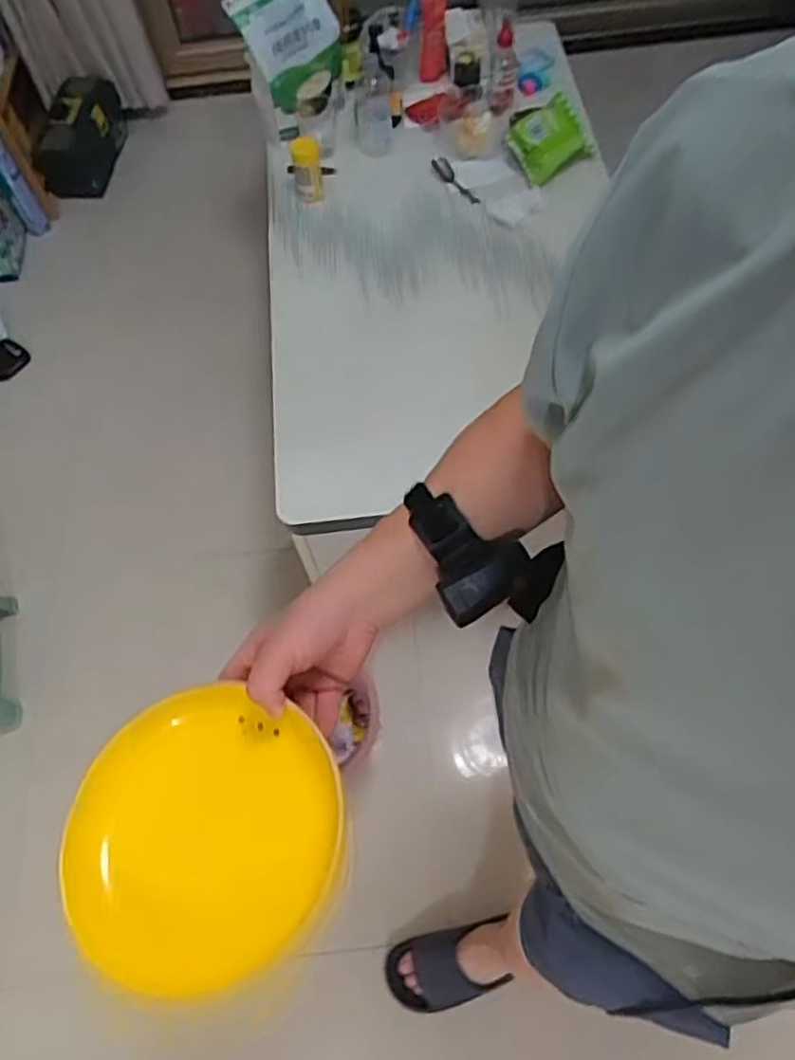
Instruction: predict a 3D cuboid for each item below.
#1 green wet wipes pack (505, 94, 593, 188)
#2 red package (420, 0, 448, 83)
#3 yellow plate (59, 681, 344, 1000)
[{"bbox_3d":[0.258,-0.664,1.220,0.123,0.107,0.014,-36,33,0],"label":"green wet wipes pack"},{"bbox_3d":[0.063,-0.850,1.218,0.045,0.048,0.159,4,98,6],"label":"red package"},{"bbox_3d":[-0.134,0.210,0.496,0.176,0.023,0.188,-2,62,3],"label":"yellow plate"}]

